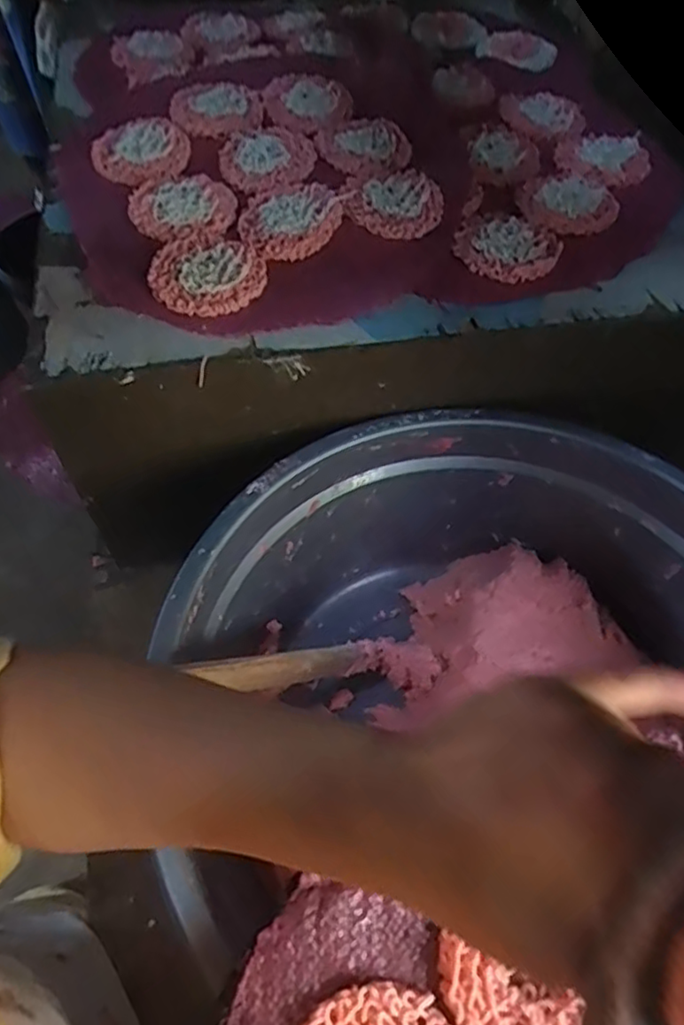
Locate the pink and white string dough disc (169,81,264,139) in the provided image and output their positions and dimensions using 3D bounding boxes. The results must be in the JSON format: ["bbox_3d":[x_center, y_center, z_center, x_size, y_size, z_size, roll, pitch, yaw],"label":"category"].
[{"bbox_3d":[-0.108,-0.349,0.554,0.077,0.007,0.082,1,61,-2],"label":"pink and white string dough disc"}]

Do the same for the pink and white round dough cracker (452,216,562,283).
[{"bbox_3d":[0.123,-0.198,0.477,0.075,0.004,0.065,18,62,7],"label":"pink and white round dough cracker"}]

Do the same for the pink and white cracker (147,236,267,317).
[{"bbox_3d":[-0.093,-0.170,0.451,0.075,0.008,0.078,7,61,1],"label":"pink and white cracker"}]

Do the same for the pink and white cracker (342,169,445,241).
[{"bbox_3d":[0.039,-0.236,0.490,0.074,0.010,0.072,1,61,-2],"label":"pink and white cracker"}]

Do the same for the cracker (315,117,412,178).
[{"bbox_3d":[0.019,-0.303,0.532,0.076,0.004,0.080,1,61,-2],"label":"cracker"}]

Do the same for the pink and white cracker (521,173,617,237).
[{"bbox_3d":[0.178,-0.247,0.510,0.076,0.007,0.078,-12,62,-10],"label":"pink and white cracker"}]

